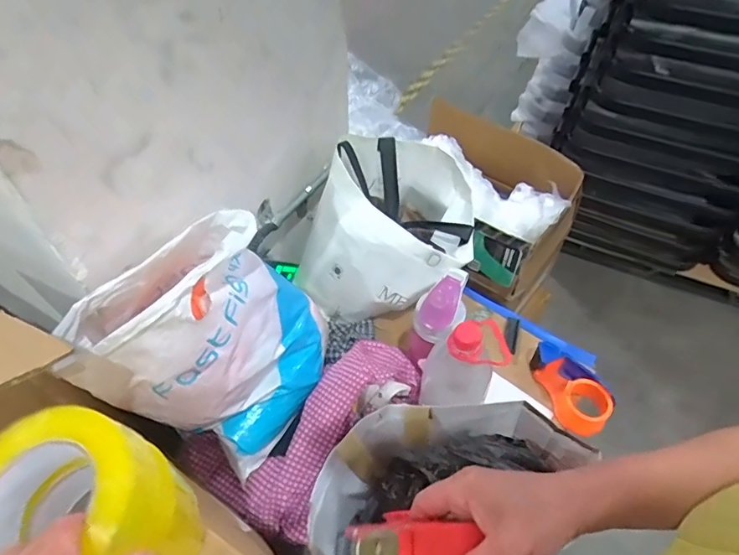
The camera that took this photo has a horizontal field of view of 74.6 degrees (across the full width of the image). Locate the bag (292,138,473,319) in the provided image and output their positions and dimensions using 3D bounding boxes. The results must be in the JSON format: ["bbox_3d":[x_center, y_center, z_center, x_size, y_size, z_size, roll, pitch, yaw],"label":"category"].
[{"bbox_3d":[0.043,-0.098,0.874,0.274,0.192,0.297,12,50,9],"label":"bag"}]

